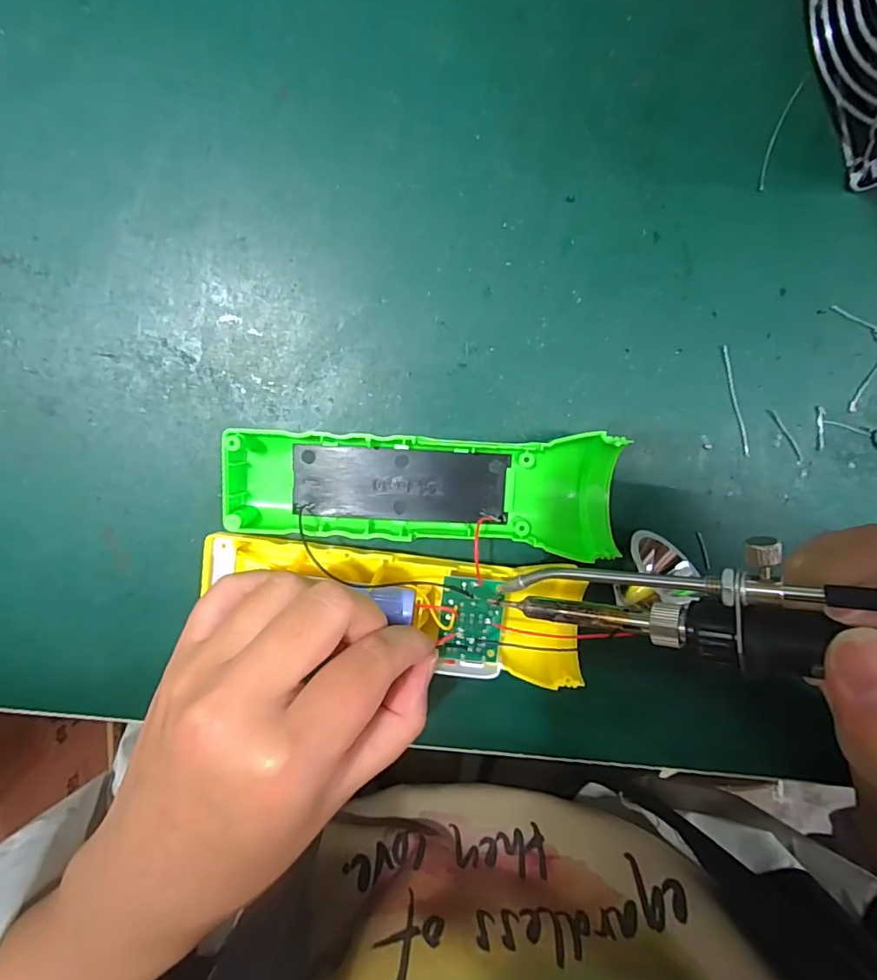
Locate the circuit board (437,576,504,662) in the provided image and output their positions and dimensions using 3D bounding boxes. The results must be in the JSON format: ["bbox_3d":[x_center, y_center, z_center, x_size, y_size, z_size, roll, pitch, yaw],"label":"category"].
[{"bbox_3d":[0.014,0.054,0.209,0.026,0.006,0.035,3,98,-4],"label":"circuit board"}]

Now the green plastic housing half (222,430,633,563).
[{"bbox_3d":[-0.006,0.001,0.218,0.164,0.027,0.049,0,98,-4],"label":"green plastic housing half"}]

